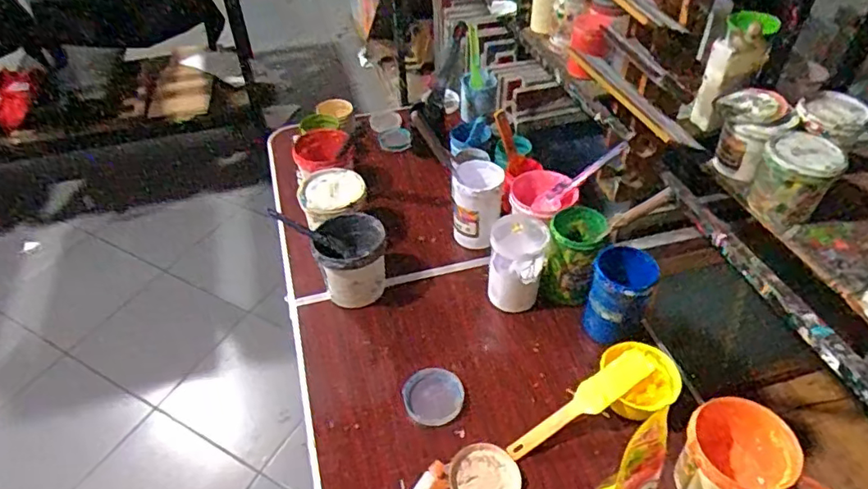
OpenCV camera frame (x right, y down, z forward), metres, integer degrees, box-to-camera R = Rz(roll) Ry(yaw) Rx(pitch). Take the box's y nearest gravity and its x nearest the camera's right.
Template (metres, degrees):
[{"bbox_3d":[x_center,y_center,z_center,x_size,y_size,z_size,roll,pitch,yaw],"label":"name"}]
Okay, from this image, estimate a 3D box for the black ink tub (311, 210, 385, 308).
[{"bbox_3d":[-0.147,0.027,1.032,0.118,0.118,0.123,-1,52,2],"label":"black ink tub"}]

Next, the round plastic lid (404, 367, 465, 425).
[{"bbox_3d":[-0.001,0.237,0.892,0.091,0.021,0.092,-1,52,2],"label":"round plastic lid"}]

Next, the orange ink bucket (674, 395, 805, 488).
[{"bbox_3d":[0.391,0.283,0.748,0.122,0.106,0.120,-1,52,2],"label":"orange ink bucket"}]

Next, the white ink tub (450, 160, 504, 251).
[{"bbox_3d":[0.083,-0.079,1.121,0.097,0.145,0.110,9,53,9],"label":"white ink tub"}]

